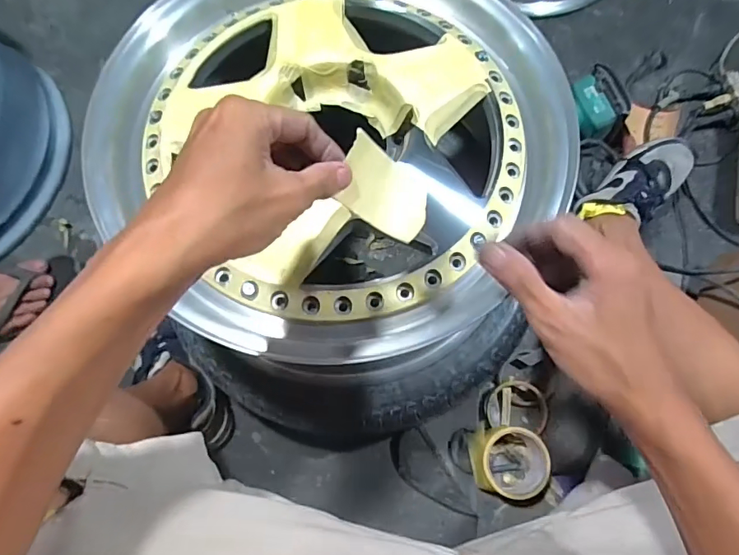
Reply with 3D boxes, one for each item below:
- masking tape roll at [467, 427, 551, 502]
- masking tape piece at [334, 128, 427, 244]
[{"bbox_3d":[0.193,0.255,0.654,0.096,0.053,0.089,-3,72,-1],"label":"masking tape roll"},{"bbox_3d":[0.012,-0.060,0.326,0.064,0.026,0.050,29,95,2],"label":"masking tape piece"}]

